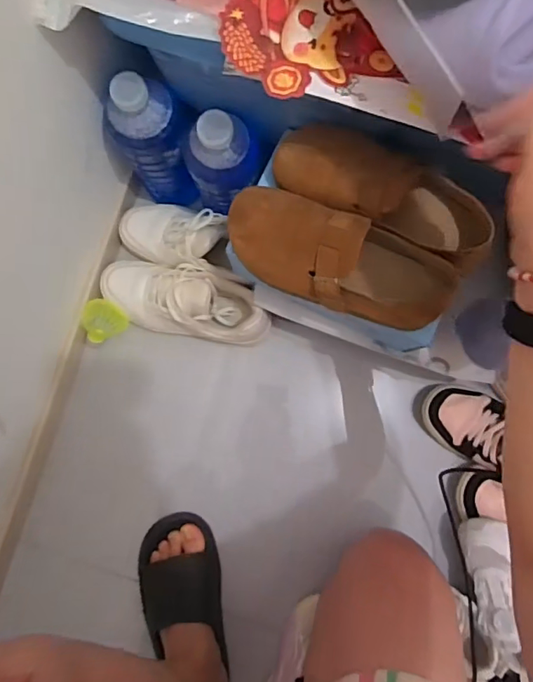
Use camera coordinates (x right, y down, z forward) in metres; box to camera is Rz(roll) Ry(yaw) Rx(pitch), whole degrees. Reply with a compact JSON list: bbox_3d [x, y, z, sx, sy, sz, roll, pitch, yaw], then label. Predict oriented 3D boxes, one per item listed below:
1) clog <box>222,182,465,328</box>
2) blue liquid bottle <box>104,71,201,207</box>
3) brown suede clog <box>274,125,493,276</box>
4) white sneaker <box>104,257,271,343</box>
[{"bbox_3d":[0.070,-0.085,0.513,0.248,0.067,0.095,23,85,2],"label":"clog"},{"bbox_3d":[-0.149,-0.251,0.676,0.095,0.258,0.089,-28,85,-3],"label":"blue liquid bottle"},{"bbox_3d":[0.127,-0.154,0.534,0.255,0.082,0.096,27,85,2],"label":"brown suede clog"},{"bbox_3d":[-0.123,-0.060,0.737,0.260,0.086,0.103,11,85,1],"label":"white sneaker"}]

